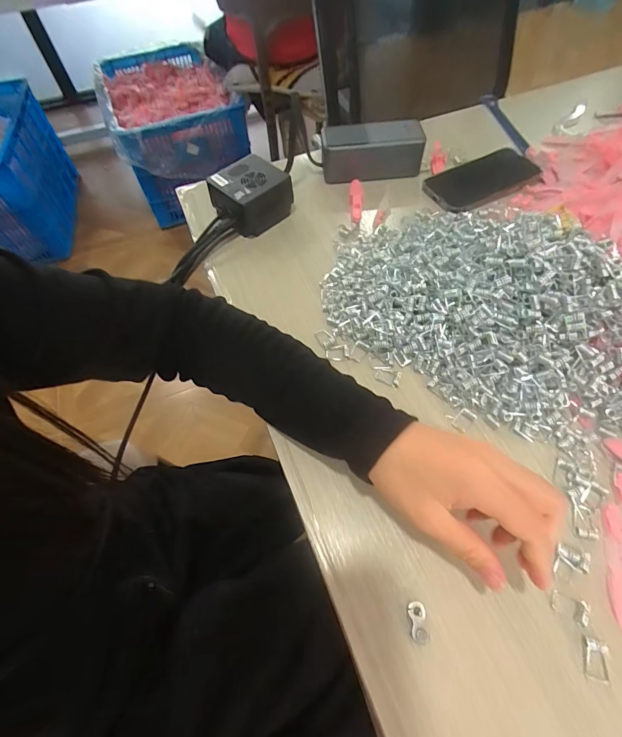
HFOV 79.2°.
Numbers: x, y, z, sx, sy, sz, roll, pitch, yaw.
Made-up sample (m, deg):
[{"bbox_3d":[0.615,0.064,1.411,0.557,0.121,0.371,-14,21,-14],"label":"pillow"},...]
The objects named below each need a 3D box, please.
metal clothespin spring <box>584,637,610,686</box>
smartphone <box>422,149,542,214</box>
[{"bbox_3d":[0.183,0.187,0.240,0.014,0.005,0.023,15,64,12],"label":"metal clothespin spring"},{"bbox_3d":[0.218,-0.244,0.484,0.139,0.009,0.084,-27,64,-11],"label":"smartphone"}]

